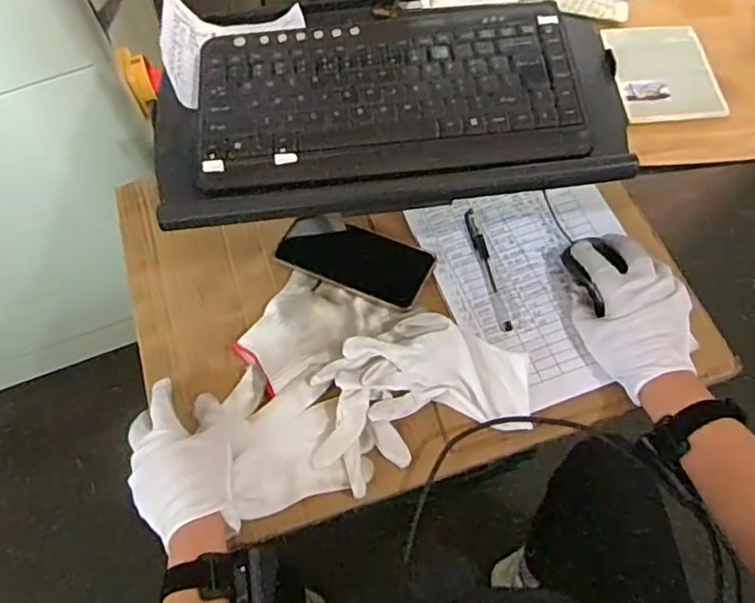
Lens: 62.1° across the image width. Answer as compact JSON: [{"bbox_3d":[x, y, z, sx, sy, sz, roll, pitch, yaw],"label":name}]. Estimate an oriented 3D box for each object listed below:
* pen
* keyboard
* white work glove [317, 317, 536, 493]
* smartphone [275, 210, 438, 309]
[{"bbox_3d":[0.117,-0.037,0.665,0.014,0.015,0.147,-13,64,-3],"label":"pen"},{"bbox_3d":[0.007,-0.176,0.527,0.313,0.020,0.158,-5,64,1],"label":"keyboard"},{"bbox_3d":[0.038,0.083,0.594,0.217,0.038,0.131,-19,64,-6],"label":"white work glove"},{"bbox_3d":[-0.026,-0.048,0.684,0.167,0.012,0.081,26,68,15],"label":"smartphone"}]

